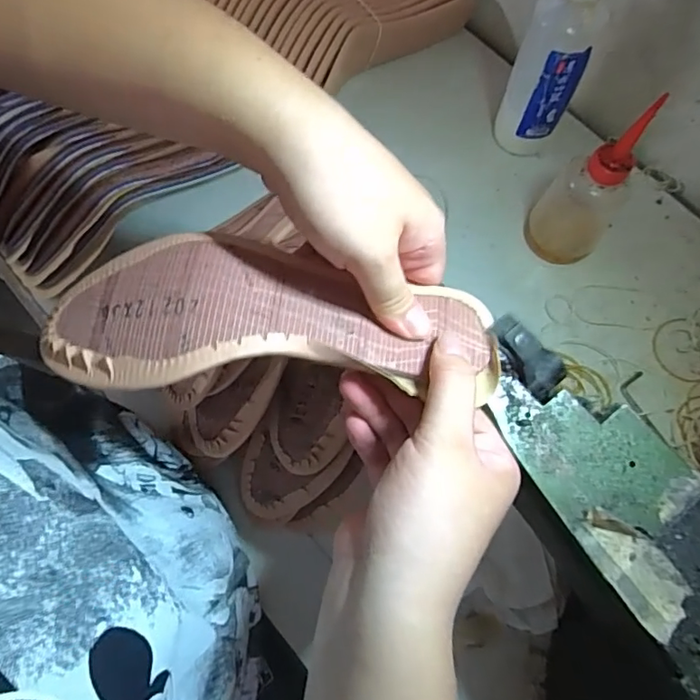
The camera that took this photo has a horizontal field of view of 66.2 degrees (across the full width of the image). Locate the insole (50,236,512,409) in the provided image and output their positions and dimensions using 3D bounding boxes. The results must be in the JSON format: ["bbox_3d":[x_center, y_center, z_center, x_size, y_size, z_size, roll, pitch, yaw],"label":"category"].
[{"bbox_3d":[-0.038,-0.015,0.268,0.220,0.030,0.072,3,70,-4],"label":"insole"}]

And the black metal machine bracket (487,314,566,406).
[{"bbox_3d":[0.092,0.004,0.275,0.048,0.014,0.027,46,74,-18],"label":"black metal machine bracket"}]

